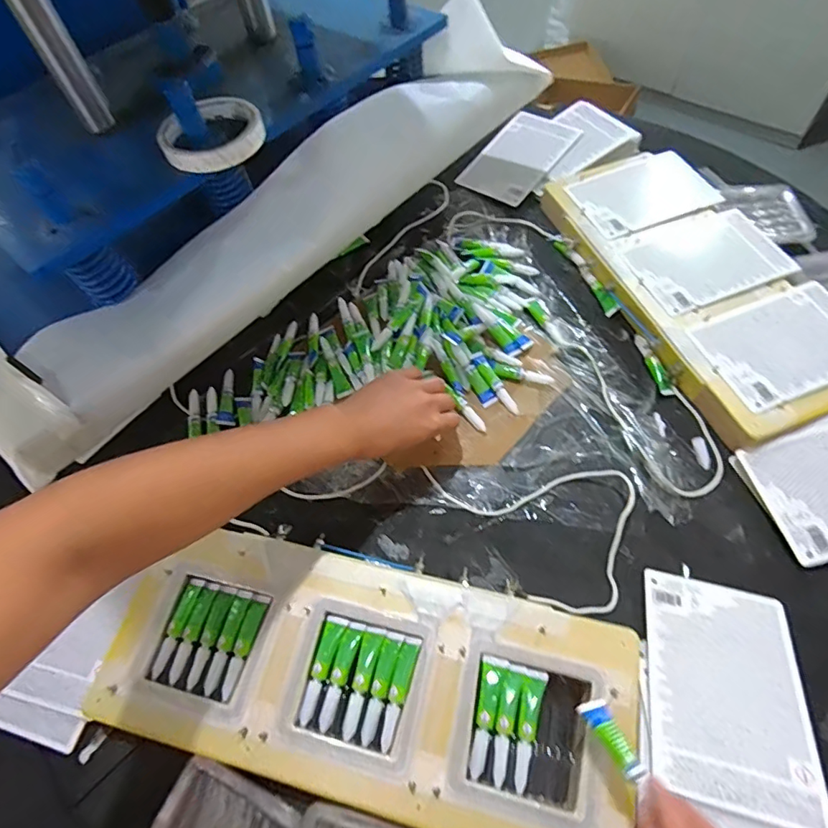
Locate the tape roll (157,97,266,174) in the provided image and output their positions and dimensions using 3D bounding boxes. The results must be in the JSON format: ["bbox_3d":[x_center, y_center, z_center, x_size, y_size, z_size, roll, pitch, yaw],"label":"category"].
[{"bbox_3d":[-0.180,-0.249,0.452,0.088,0.021,0.088,-2,59,3],"label":"tape roll"}]

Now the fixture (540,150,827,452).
[{"bbox_3d":[0.337,-0.168,0.604,0.199,0.036,0.419,-20,60,-8],"label":"fixture"}]

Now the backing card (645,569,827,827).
[{"bbox_3d":[0.247,0.213,0.401,0.108,0.006,0.166,9,46,13],"label":"backing card"}]

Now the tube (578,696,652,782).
[{"bbox_3d":[0.132,0.215,0.332,0.019,0.006,0.053,-23,31,-9],"label":"tube"}]

